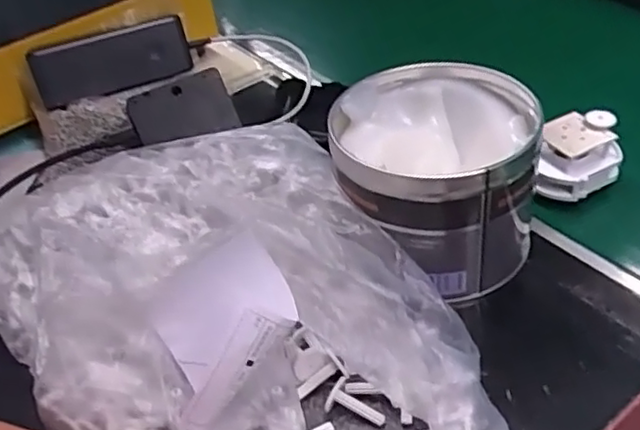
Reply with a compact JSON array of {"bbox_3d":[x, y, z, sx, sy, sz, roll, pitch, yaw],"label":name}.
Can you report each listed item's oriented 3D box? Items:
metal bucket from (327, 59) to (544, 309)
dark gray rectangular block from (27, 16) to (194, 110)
[{"bbox_3d":[0.075,-0.022,0.438,0.120,0.104,0.128,-4,40,4],"label":"metal bucket"},{"bbox_3d":[-0.178,-0.133,0.573,0.130,0.055,0.025,-17,2,-13],"label":"dark gray rectangular block"}]

